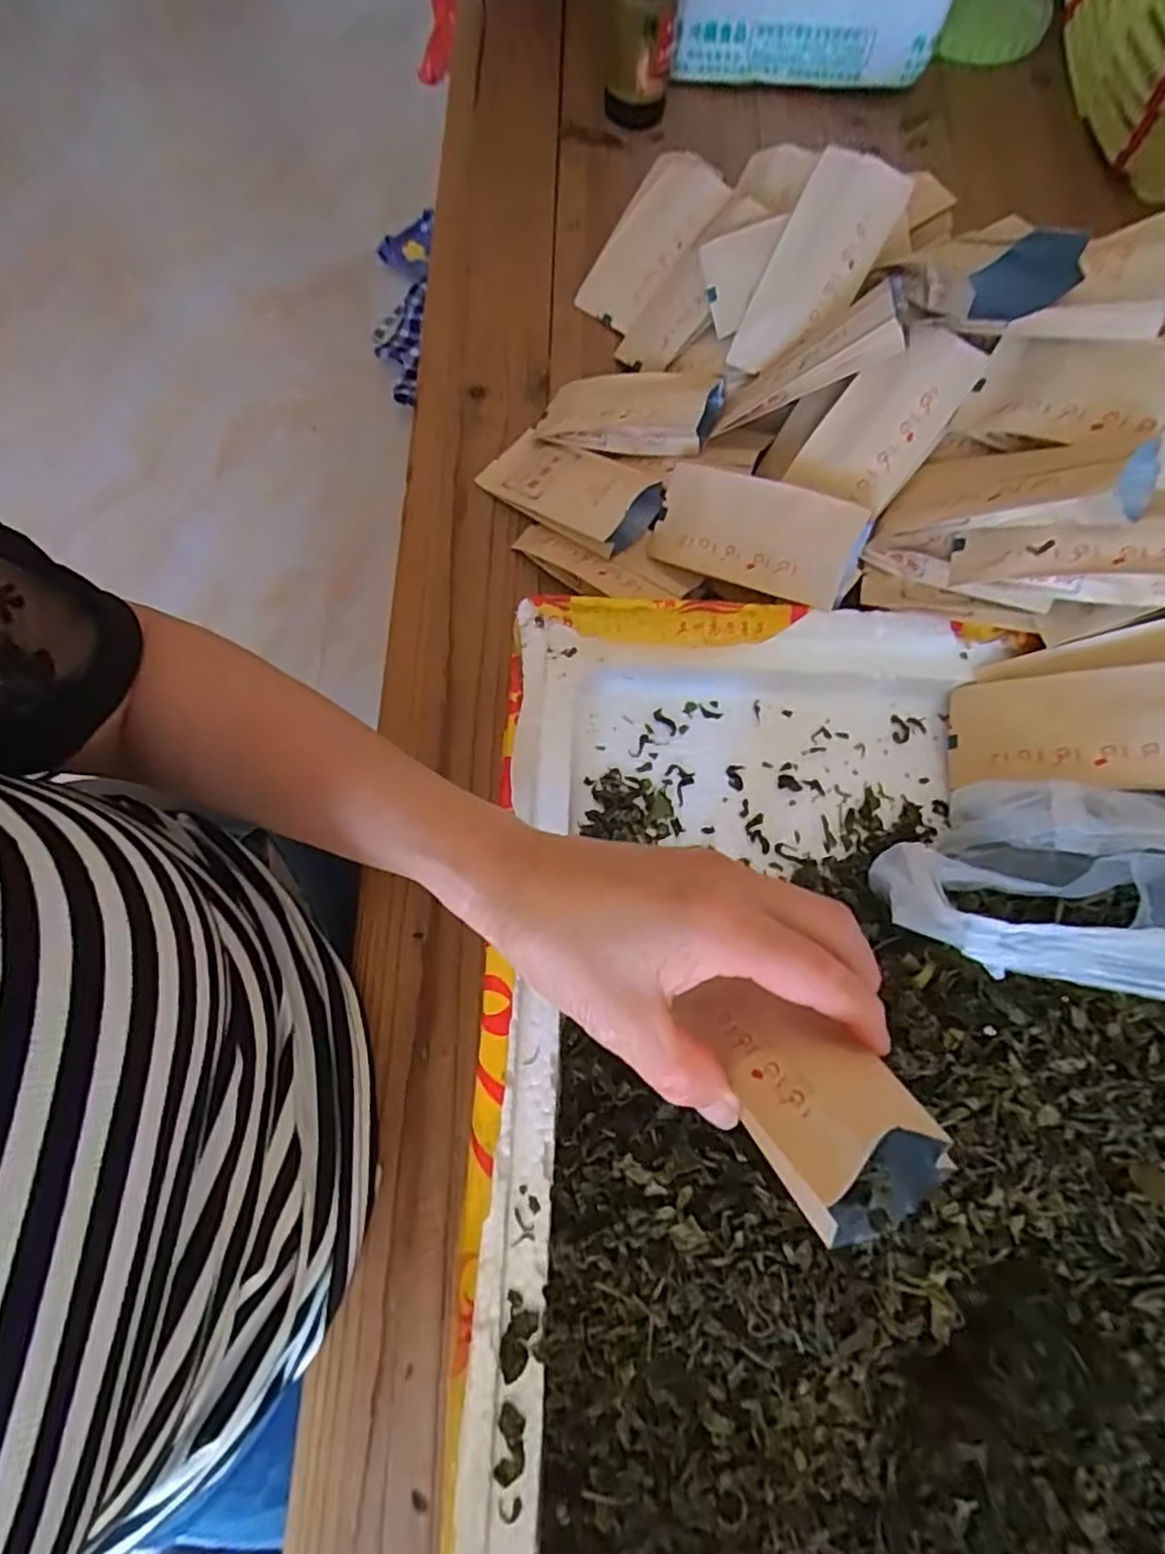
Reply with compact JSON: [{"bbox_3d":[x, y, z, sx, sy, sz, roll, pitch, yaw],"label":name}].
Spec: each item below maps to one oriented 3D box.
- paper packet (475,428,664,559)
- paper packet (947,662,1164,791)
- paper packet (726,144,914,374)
[{"bbox_3d":[-0.009,-0.168,0.417,0.108,0.023,0.049,34,88,27],"label":"paper packet"},{"bbox_3d":[0.221,-0.021,0.313,0.011,0.110,0.052,7,85,-39],"label":"paper packet"},{"bbox_3d":[0.127,-0.278,0.385,0.056,0.013,0.109,34,112,18],"label":"paper packet"}]

